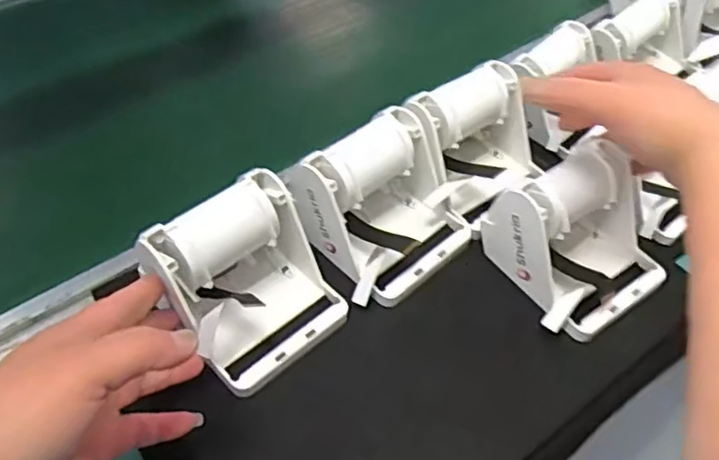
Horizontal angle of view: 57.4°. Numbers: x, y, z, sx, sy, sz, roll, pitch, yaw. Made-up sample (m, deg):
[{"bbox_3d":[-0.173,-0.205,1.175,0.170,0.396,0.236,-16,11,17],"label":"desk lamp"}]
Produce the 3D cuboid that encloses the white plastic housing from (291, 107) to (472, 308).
[{"bbox_3d":[0.020,-0.015,0.442,0.100,0.076,0.089,-32,61,-27],"label":"white plastic housing"}]

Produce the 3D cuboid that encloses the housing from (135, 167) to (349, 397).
[{"bbox_3d":[-0.065,0.035,0.396,0.102,0.086,0.086,-36,62,-29],"label":"housing"}]

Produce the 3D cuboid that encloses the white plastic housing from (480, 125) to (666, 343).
[{"bbox_3d":[0.153,0.005,0.440,0.105,0.071,0.096,-24,57,-23],"label":"white plastic housing"}]

